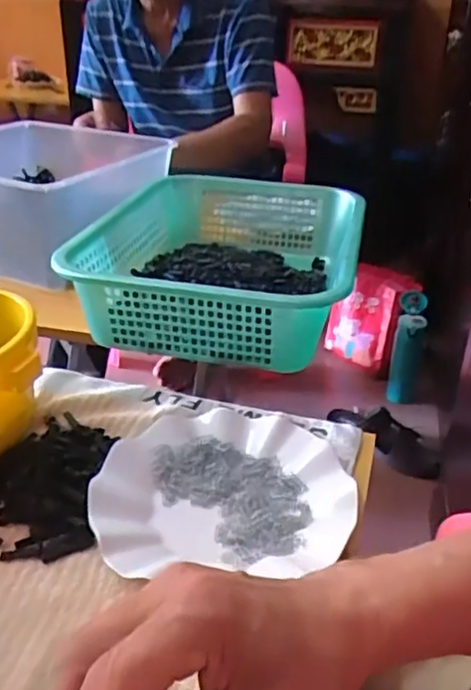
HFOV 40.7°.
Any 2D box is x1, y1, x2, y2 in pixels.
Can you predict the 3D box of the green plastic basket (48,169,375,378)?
[{"bbox_3d":[-0.005,-0.109,0.756,0.272,0.095,0.373,6,29,9],"label":"green plastic basket"}]

